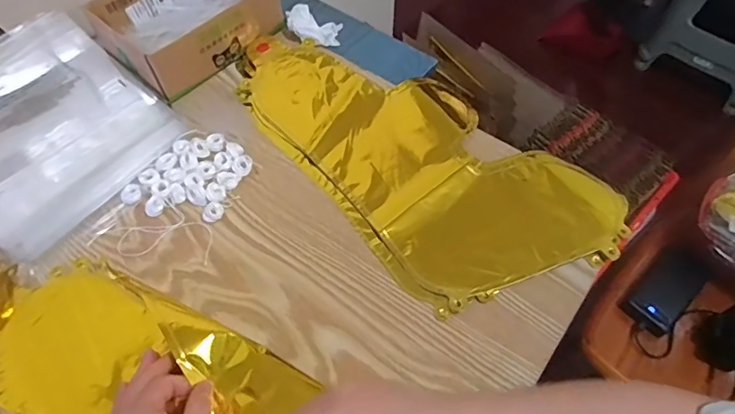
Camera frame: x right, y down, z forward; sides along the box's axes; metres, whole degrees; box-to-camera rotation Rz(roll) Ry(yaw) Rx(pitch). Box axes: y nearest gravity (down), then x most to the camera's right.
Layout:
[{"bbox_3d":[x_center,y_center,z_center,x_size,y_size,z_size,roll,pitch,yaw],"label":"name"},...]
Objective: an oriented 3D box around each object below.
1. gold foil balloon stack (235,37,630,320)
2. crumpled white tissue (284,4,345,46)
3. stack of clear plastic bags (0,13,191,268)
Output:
[{"bbox_3d":[0.037,-0.059,0.530,0.428,0.026,0.219,36,63,22],"label":"gold foil balloon stack"},{"bbox_3d":[-0.063,-0.220,0.634,0.069,0.044,0.055,-11,59,-7],"label":"crumpled white tissue"},{"bbox_3d":[-0.355,-0.092,0.534,0.273,0.033,0.217,35,64,20],"label":"stack of clear plastic bags"}]

